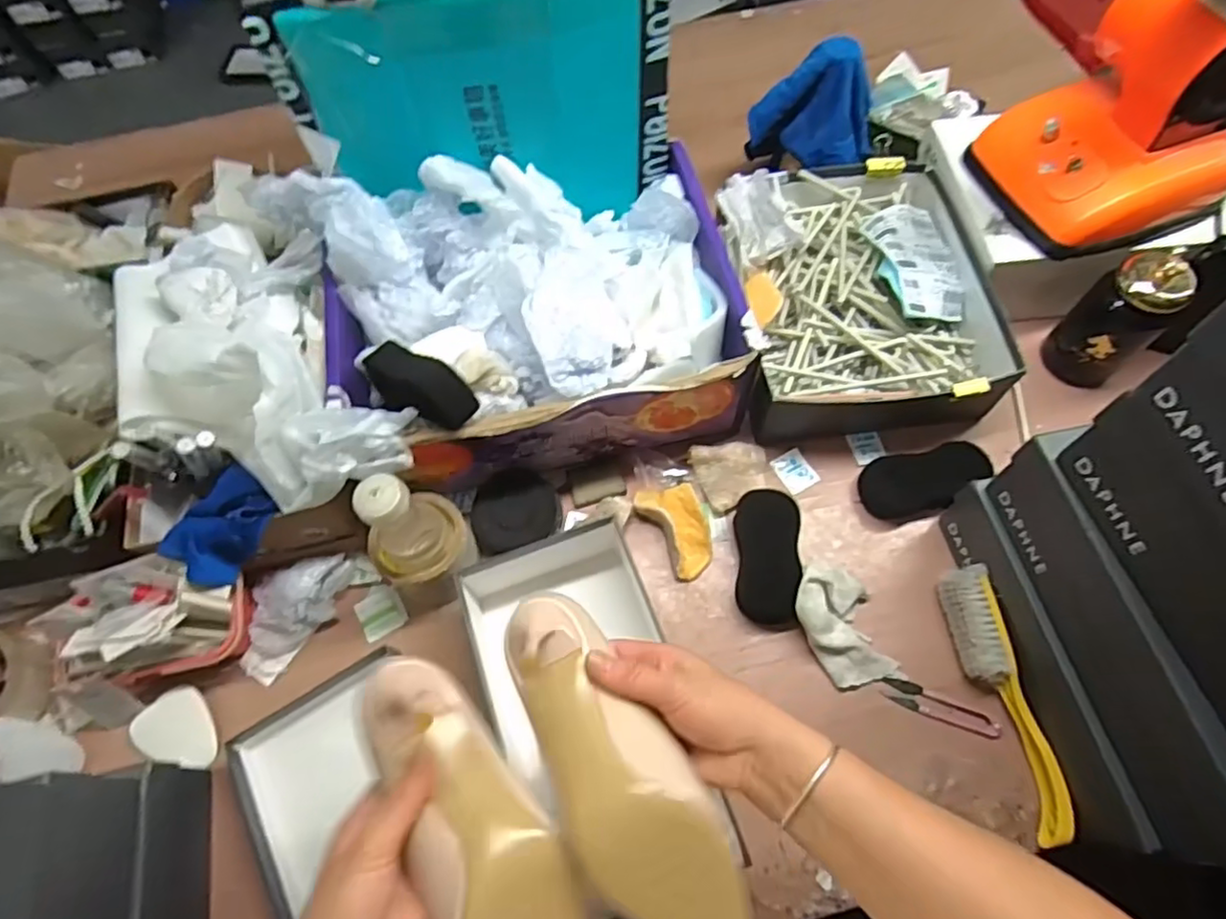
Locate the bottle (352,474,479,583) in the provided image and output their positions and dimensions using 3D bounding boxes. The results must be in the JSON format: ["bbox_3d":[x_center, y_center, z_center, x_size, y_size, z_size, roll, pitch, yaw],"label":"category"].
[{"bbox_3d":[-0.175,0.068,0.585,0.084,0.156,0.070,-42,69,-16],"label":"bottle"}]

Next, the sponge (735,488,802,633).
[{"bbox_3d":[0.153,0.097,0.654,0.058,0.037,0.128,3,64,4],"label":"sponge"}]

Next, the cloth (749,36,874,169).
[{"bbox_3d":[0.234,-0.405,0.762,0.145,0.112,0.063,14,66,9],"label":"cloth"}]

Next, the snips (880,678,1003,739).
[{"bbox_3d":[0.297,0.225,0.600,0.101,0.009,0.024,18,67,11],"label":"snips"}]

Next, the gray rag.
[{"bbox_3d":[0.216,0.153,0.618,0.080,0.049,0.112,-13,64,-4],"label":"gray rag"}]

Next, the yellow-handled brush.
[{"bbox_3d":[0.346,0.208,0.580,0.038,0.038,0.229,-11,64,-2],"label":"yellow-handled brush"}]

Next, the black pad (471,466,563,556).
[{"bbox_3d":[-0.103,0.049,0.688,0.090,0.025,0.091,-19,65,-6],"label":"black pad"}]

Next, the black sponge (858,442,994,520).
[{"bbox_3d":[0.324,0.022,0.683,0.124,0.049,0.063,-7,64,-1],"label":"black sponge"}]

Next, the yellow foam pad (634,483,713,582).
[{"bbox_3d":[0.068,0.066,0.675,0.055,0.023,0.102,-27,66,-10],"label":"yellow foam pad"}]

